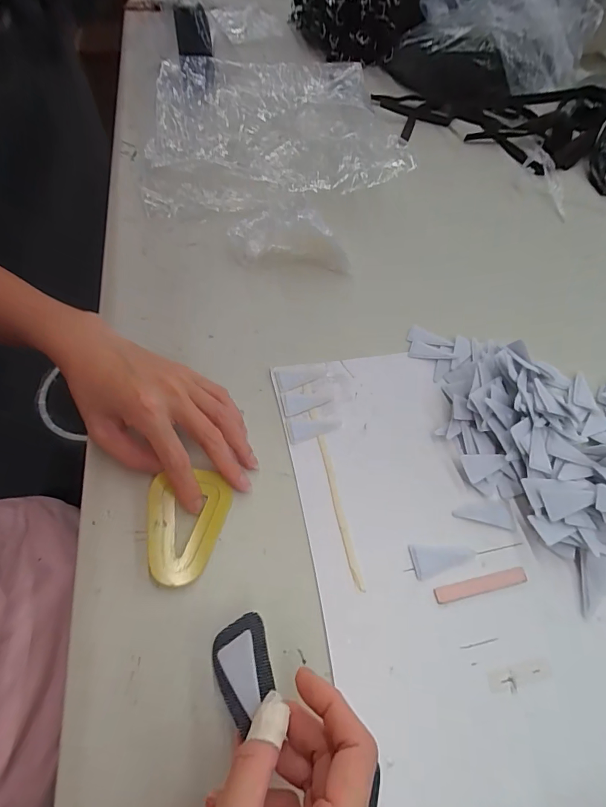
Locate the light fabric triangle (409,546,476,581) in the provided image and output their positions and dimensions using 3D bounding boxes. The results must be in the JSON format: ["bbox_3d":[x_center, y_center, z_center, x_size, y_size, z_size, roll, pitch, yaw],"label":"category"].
[{"bbox_3d":[0.108,0.118,0.307,0.050,0.004,0.024,-6,57,-6],"label":"light fabric triangle"}]

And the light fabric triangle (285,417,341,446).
[{"bbox_3d":[0.011,0.022,0.363,0.049,0.004,0.024,-9,58,-8],"label":"light fabric triangle"}]

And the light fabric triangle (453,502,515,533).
[{"bbox_3d":[0.149,0.092,0.328,0.049,0.004,0.022,0,57,-2],"label":"light fabric triangle"}]

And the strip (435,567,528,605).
[{"bbox_3d":[0.134,0.135,0.298,0.074,0.004,0.010,-10,58,-8],"label":"strip"}]

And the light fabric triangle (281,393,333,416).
[{"bbox_3d":[0.004,-0.002,0.376,0.046,0.004,0.025,-8,57,-8],"label":"light fabric triangle"}]

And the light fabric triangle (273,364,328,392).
[{"bbox_3d":[-0.001,-0.027,0.392,0.050,0.004,0.026,-13,58,-10],"label":"light fabric triangle"}]

